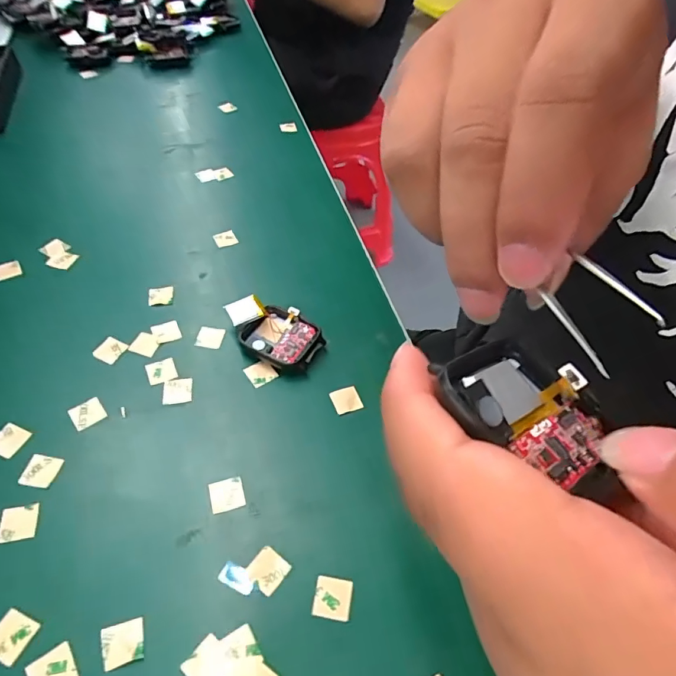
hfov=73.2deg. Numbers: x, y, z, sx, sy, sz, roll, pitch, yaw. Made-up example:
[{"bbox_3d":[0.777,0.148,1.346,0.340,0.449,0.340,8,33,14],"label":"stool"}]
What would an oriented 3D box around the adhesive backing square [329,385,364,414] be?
[{"bbox_3d":[0.005,0.035,0.259,0.016,0.004,0.015,-15,53,-15],"label":"adhesive backing square"}]

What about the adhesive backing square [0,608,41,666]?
[{"bbox_3d":[-0.130,0.119,0.181,0.016,0.004,0.015,19,51,11],"label":"adhesive backing square"}]

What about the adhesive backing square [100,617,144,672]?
[{"bbox_3d":[-0.086,0.121,0.181,0.015,0.004,0.015,-14,54,-15],"label":"adhesive backing square"}]

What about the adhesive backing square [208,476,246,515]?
[{"bbox_3d":[-0.054,0.075,0.220,0.016,0.004,0.015,-12,53,-13],"label":"adhesive backing square"}]

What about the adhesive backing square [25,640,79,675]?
[{"bbox_3d":[-0.110,0.129,0.175,0.015,0.004,0.015,-28,58,-25],"label":"adhesive backing square"}]

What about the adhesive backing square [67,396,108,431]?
[{"bbox_3d":[-0.134,0.040,0.244,0.016,0.004,0.015,-30,65,-23],"label":"adhesive backing square"}]

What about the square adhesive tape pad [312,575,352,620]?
[{"bbox_3d":[-0.002,0.112,0.197,0.016,0.004,0.015,8,51,3],"label":"square adhesive tape pad"}]

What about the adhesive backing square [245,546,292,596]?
[{"bbox_3d":[-0.031,0.103,0.202,0.016,0.004,0.015,31,55,21],"label":"adhesive backing square"}]

